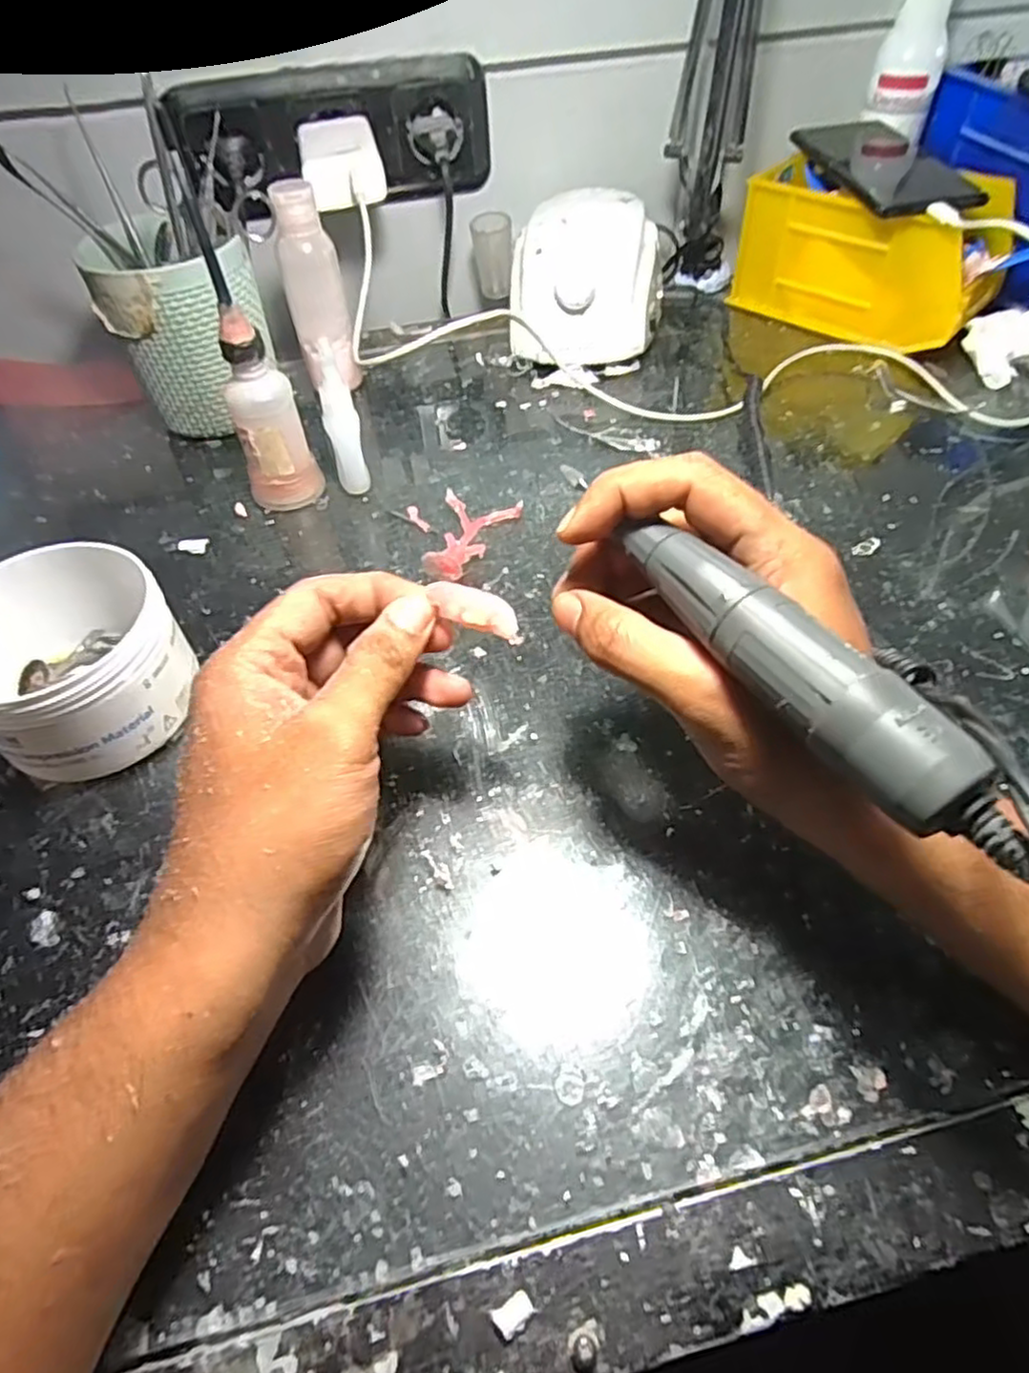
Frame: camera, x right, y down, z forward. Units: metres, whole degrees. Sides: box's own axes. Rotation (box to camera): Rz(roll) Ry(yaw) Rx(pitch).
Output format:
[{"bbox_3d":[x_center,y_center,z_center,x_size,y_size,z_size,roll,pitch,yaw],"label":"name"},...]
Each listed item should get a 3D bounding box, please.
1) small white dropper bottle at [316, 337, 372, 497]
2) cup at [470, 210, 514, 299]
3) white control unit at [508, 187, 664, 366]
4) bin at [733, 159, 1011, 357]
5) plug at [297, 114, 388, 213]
[{"bbox_3d":[-0.099,-0.150,0.411,0.019,0.083,0.020,-11,52,-6],"label":"small white dropper bottle"},{"bbox_3d":[-0.016,-0.332,0.550,0.030,0.054,0.024,-3,52,0],"label":"cup"},{"bbox_3d":[0.055,-0.296,0.525,0.106,0.081,0.124,5,52,7],"label":"white control unit"},{"bbox_3d":[0.263,-0.317,0.524,0.104,0.088,0.166,-35,58,-23],"label":"bin"},{"bbox_3d":[-0.117,-0.352,0.478,0.051,0.034,0.069,-15,52,-9],"label":"plug"}]

